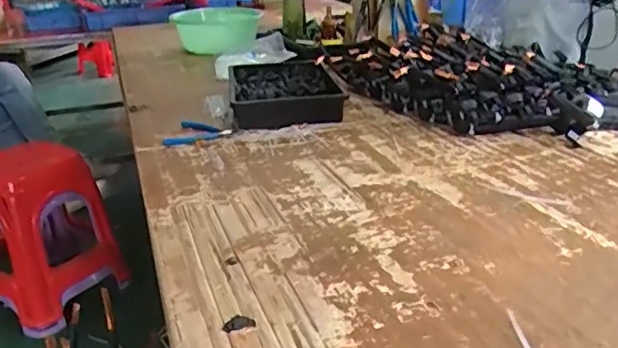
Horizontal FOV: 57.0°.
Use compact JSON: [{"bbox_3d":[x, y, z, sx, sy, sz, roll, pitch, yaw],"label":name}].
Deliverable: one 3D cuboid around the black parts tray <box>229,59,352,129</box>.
[{"bbox_3d":[-0.063,-0.202,1.376,0.251,0.057,0.397,-6,24,-7],"label":"black parts tray"}]

